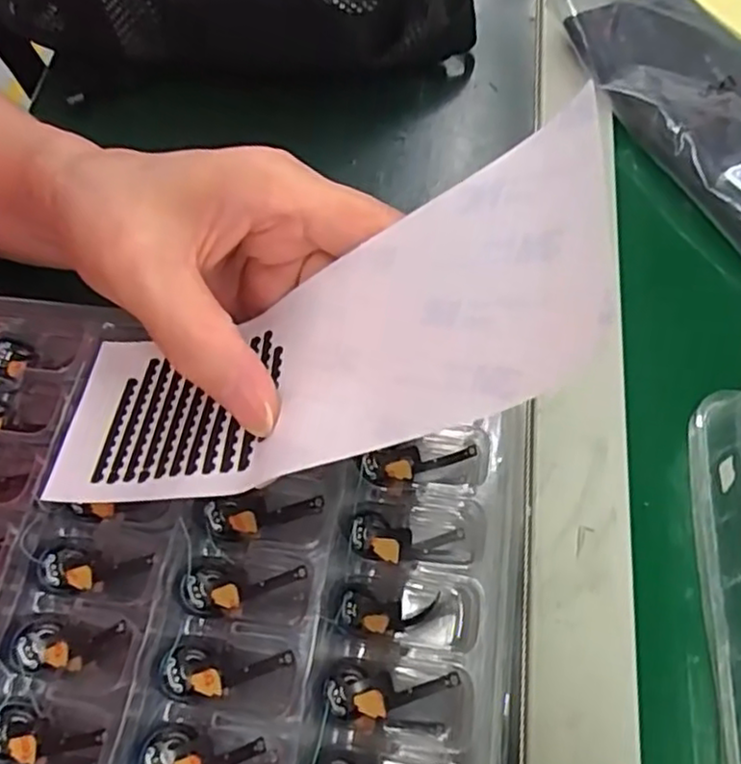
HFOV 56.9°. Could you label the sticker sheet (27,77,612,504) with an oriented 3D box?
[{"bbox_3d":[-0.023,-0.006,0.182,0.182,0.022,0.058,-19,56,37],"label":"sticker sheet"}]

